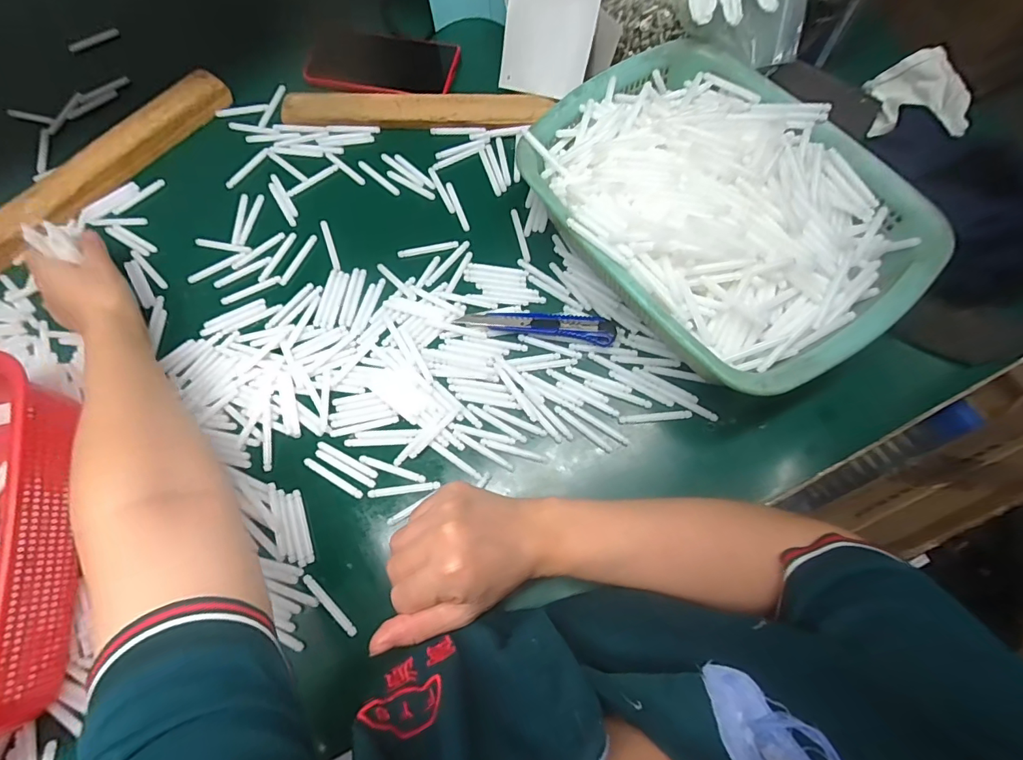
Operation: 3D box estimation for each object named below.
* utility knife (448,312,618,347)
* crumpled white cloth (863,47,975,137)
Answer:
[{"bbox_3d":[0.022,-0.051,0.413,0.136,0.014,0.024,9,73,5],"label":"utility knife"},{"bbox_3d":[0.393,-0.272,0.442,0.072,0.058,0.076,0,72,2],"label":"crumpled white cloth"}]

